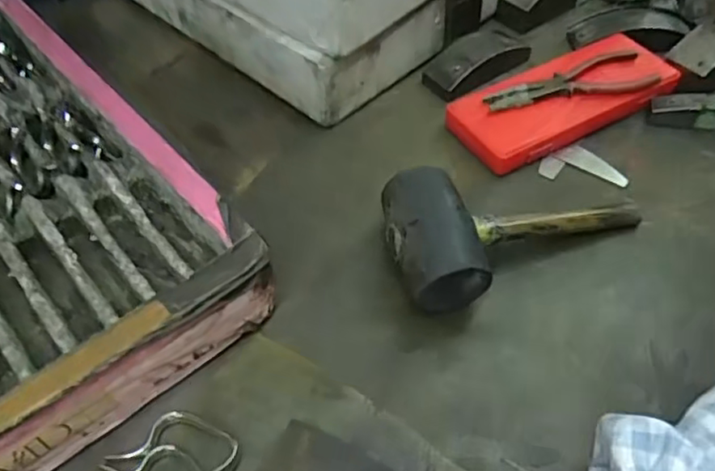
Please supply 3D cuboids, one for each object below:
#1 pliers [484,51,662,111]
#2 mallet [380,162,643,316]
[{"bbox_3d":[0.226,-0.160,0.651,0.195,0.013,0.055,-20,53,-14],"label":"pliers"},{"bbox_3d":[0.142,-0.006,0.540,0.229,0.071,0.112,-10,51,-6],"label":"mallet"}]

